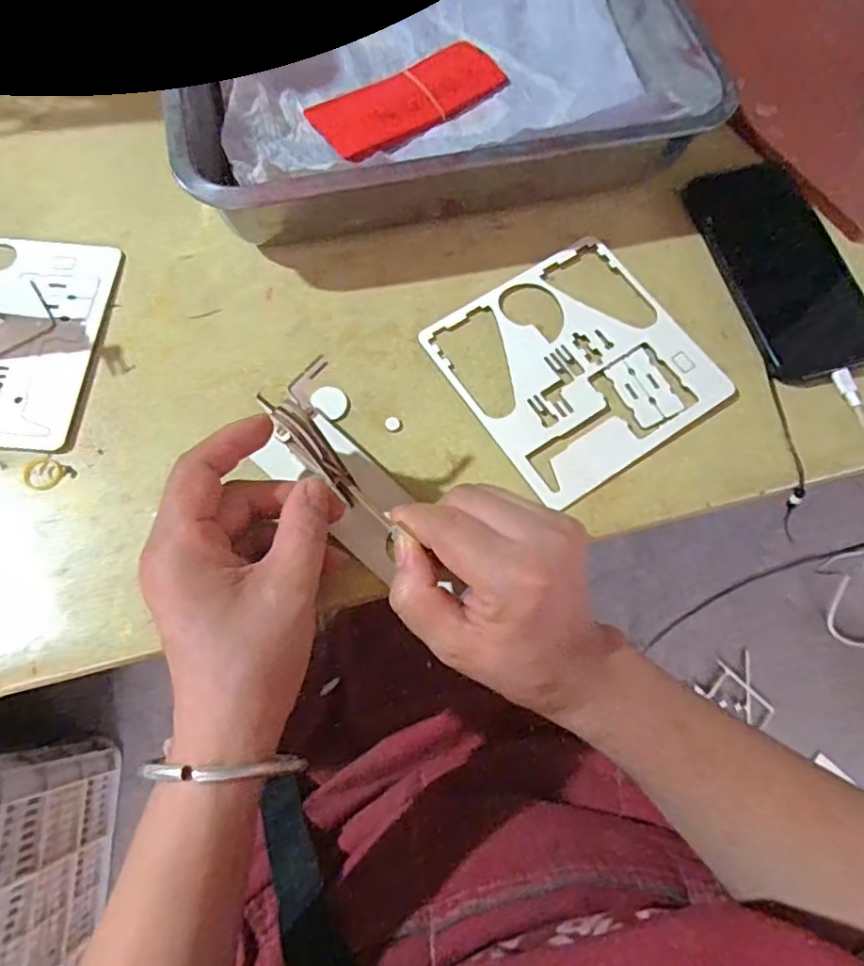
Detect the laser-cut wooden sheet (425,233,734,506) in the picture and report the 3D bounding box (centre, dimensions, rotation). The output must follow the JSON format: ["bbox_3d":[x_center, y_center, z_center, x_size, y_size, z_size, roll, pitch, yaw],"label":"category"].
[{"bbox_3d":[0.089,-0.075,0.374,0.143,0.004,0.142,-32,74,-12],"label":"laser-cut wooden sheet"}]

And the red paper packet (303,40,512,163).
[{"bbox_3d":[-0.014,-0.276,0.432,0.144,0.007,0.056,-35,75,-13],"label":"red paper packet"}]

